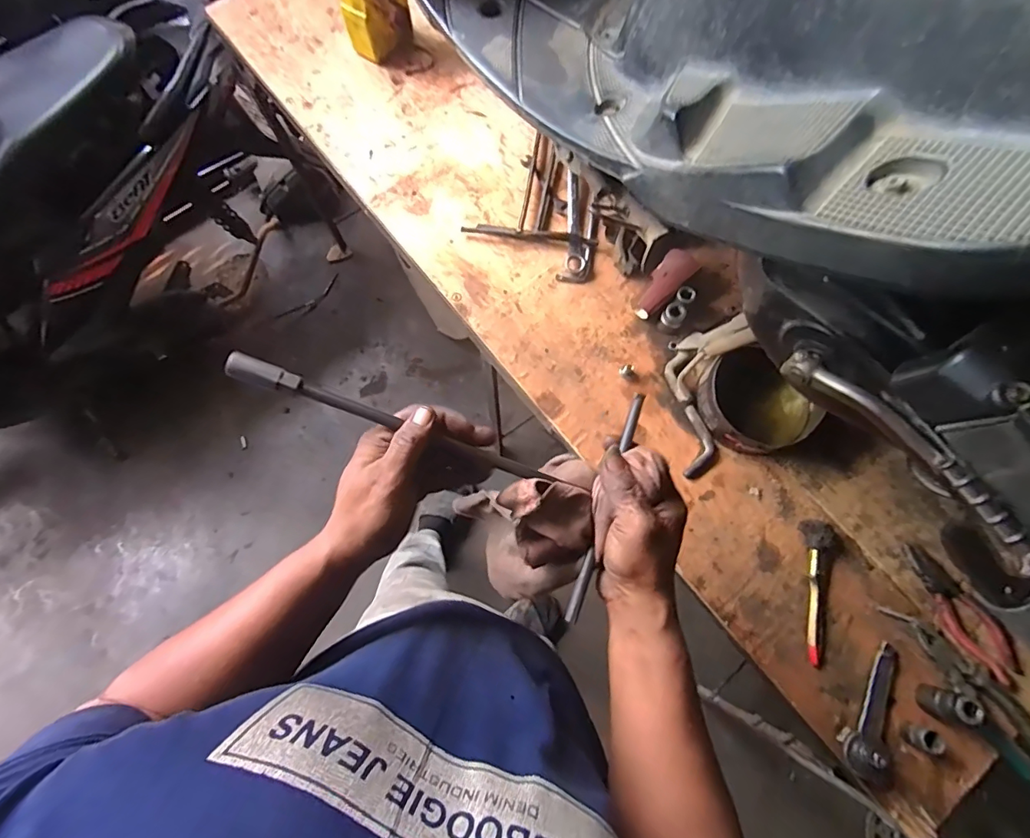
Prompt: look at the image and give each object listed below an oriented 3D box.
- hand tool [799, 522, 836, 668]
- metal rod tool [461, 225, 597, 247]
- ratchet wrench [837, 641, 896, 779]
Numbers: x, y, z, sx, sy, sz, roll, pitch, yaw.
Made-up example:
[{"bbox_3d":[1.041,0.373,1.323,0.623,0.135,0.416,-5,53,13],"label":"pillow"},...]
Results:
[{"bbox_3d":[0.365,0.205,0.575,0.034,0.024,0.165,5,75,3],"label":"hand tool"},{"bbox_3d":[0.021,-0.279,0.727,0.201,0.010,0.016,7,75,3],"label":"metal rod tool"},{"bbox_3d":[0.401,0.319,0.529,0.030,0.042,0.139,32,78,9],"label":"ratchet wrench"}]

